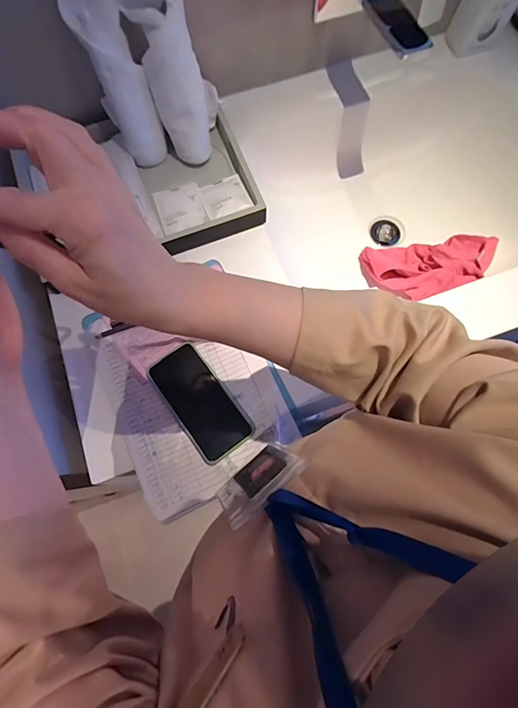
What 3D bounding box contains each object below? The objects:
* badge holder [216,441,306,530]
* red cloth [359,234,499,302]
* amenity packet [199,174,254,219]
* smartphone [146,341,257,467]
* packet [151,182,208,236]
[{"bbox_3d":[-0.001,0.118,0.356,0.080,0.101,0.005,-39,98,-14],"label":"badge holder"},{"bbox_3d":[0.312,-0.158,0.677,0.224,0.069,0.112,-10,76,-4],"label":"red cloth"},{"bbox_3d":[-0.053,-0.249,0.602,0.070,0.016,0.069,-18,76,-5],"label":"amenity packet"},{"bbox_3d":[-0.080,0.063,0.517,0.079,0.011,0.158,-36,79,-9],"label":"smartphone"},{"bbox_3d":[-0.123,-0.231,0.602,0.072,0.008,0.076,-17,76,-5],"label":"packet"}]

